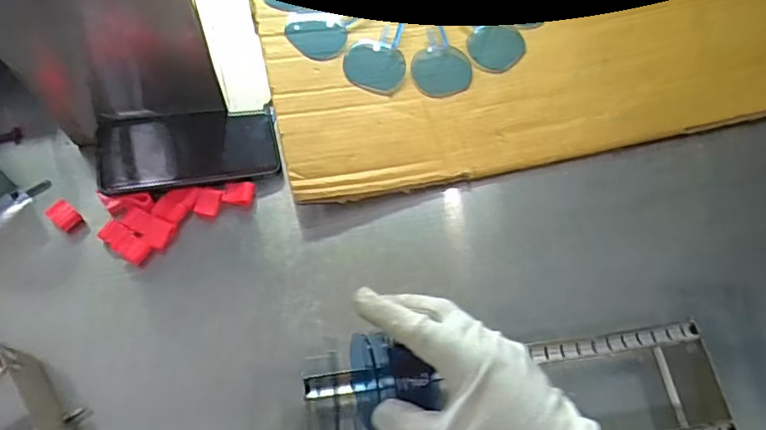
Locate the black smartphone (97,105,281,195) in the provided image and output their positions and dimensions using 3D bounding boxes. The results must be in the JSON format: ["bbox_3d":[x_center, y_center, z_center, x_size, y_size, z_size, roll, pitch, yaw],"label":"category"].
[{"bbox_3d":[-0.183,-0.065,0.541,0.161,0.007,0.072,-9,73,-16],"label":"black smartphone"}]

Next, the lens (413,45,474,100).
[{"bbox_3d":[0.063,-0.154,0.608,0.062,0.005,0.061,-7,64,-7],"label":"lens"}]

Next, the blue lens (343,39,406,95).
[{"bbox_3d":[-0.009,-0.157,0.598,0.063,0.006,0.060,12,63,2],"label":"blue lens"}]

